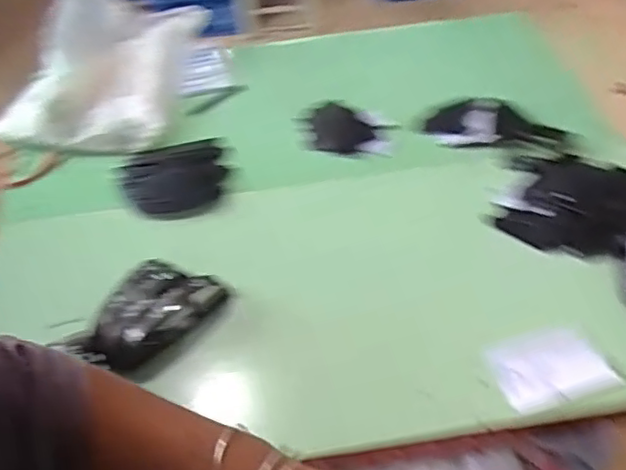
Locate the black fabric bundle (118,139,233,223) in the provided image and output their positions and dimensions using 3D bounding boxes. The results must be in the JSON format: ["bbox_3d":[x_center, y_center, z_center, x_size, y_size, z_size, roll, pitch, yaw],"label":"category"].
[{"bbox_3d":[-0.232,-0.095,1.156,0.194,0.071,0.138,-24,53,-13],"label":"black fabric bundle"}]

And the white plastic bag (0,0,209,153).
[{"bbox_3d":[-0.395,-0.320,1.260,0.287,0.151,0.375,7,53,12],"label":"white plastic bag"}]

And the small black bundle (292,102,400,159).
[{"bbox_3d":[0.062,-0.201,1.265,0.177,0.051,0.122,1,52,7],"label":"small black bundle"}]

